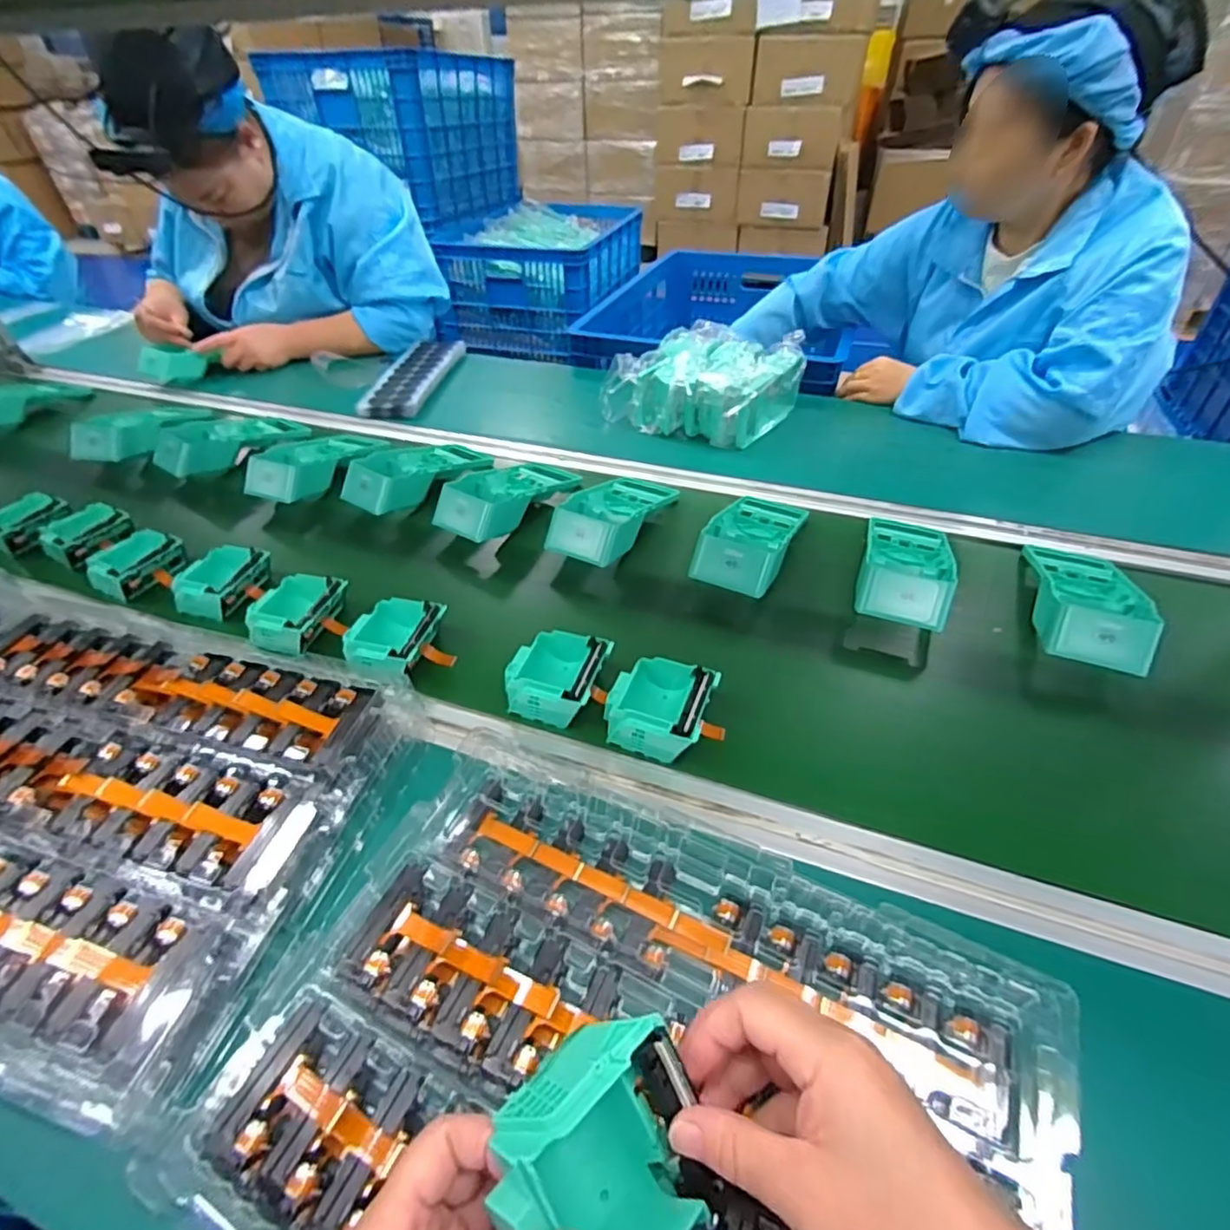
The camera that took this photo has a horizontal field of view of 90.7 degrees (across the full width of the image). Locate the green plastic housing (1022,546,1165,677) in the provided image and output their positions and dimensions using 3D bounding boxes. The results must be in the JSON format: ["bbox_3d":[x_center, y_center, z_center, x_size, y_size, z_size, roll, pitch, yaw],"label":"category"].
[{"bbox_3d":[0.455,-0.021,0.580,0.096,0.047,0.190,17,47,19],"label":"green plastic housing"}]

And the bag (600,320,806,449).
[{"bbox_3d":[0.140,-0.350,0.911,0.224,0.098,0.232,26,50,26],"label":"bag"}]

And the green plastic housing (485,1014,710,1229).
[{"bbox_3d":[-0.008,0.216,0.241,0.094,0.074,0.050,-31,12,-34],"label":"green plastic housing"}]

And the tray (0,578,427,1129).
[{"bbox_3d":[-0.373,0.112,0.407,0.393,0.034,0.269,10,45,12],"label":"tray"}]

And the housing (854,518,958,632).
[{"bbox_3d":[0.298,-0.056,0.619,0.092,0.048,0.186,16,46,18],"label":"housing"}]

